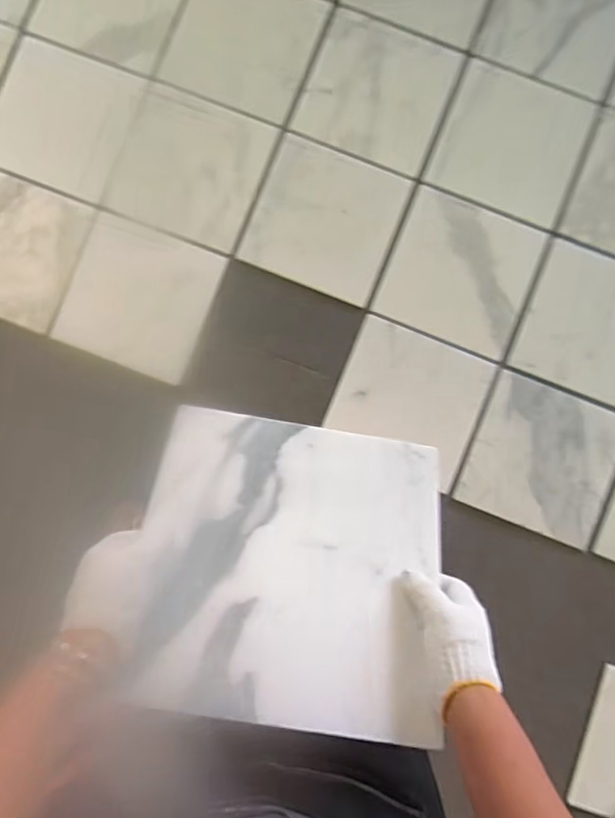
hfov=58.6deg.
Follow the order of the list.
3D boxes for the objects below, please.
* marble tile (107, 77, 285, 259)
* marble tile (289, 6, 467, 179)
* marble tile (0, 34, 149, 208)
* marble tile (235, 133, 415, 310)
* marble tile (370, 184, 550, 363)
[{"bbox_3d":[-0.262,-0.544,1.235,0.312,0.021,0.296,22,95,0],"label":"marble tile"},{"bbox_3d":[0.159,-0.704,1.219,0.303,0.026,0.279,21,96,-3],"label":"marble tile"},{"bbox_3d":[-0.563,-0.660,1.248,0.320,0.013,0.300,23,95,0],"label":"marble tile"},{"bbox_3d":[0.043,-0.427,1.246,0.316,0.014,0.300,21,95,0],"label":"marble tile"},{"bbox_3d":[0.350,-0.308,1.252,0.321,0.019,0.296,21,101,0],"label":"marble tile"}]

